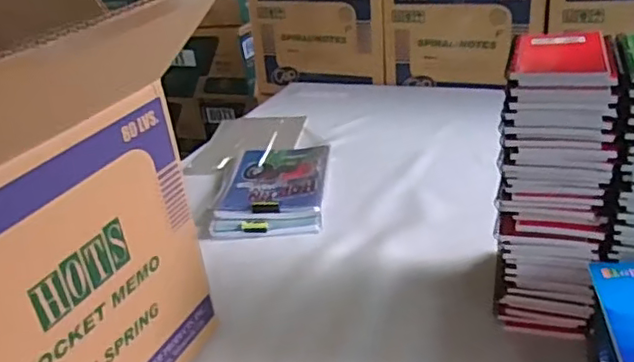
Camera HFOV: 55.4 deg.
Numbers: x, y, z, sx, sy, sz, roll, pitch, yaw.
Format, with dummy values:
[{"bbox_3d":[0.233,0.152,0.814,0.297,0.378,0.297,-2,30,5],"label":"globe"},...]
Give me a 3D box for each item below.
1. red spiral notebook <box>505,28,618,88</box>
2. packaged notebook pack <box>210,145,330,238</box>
[{"bbox_3d":[0.231,-0.118,0.571,0.090,0.015,0.127,4,28,19],"label":"red spiral notebook"},{"bbox_3d":[-0.070,0.011,0.950,0.164,0.029,0.248,-2,27,6],"label":"packaged notebook pack"}]

